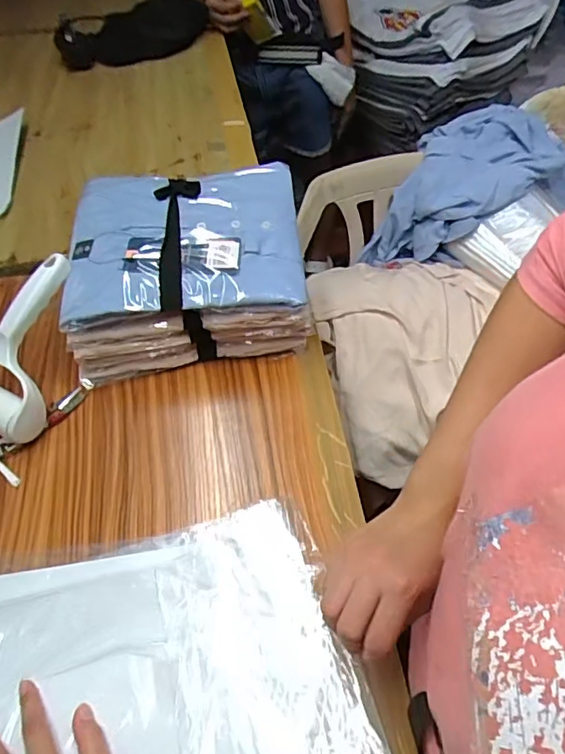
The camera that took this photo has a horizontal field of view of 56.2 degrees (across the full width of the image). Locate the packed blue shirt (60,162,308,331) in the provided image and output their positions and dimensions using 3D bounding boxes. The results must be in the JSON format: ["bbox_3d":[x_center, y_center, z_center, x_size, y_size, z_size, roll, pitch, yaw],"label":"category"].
[{"bbox_3d":[-0.109,-0.154,0.575,0.248,0.038,0.192,-6,54,-2],"label":"packed blue shirt"}]

